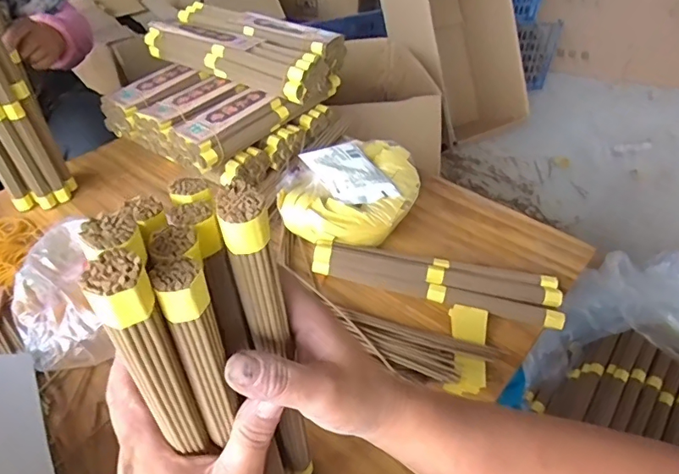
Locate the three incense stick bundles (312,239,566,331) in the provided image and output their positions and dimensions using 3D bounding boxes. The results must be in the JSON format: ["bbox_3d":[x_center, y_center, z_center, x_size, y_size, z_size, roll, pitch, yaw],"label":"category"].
[{"bbox_3d":[0.119,0.053,0.620,0.306,0.035,0.064,9,43,9],"label":"three incense stick bundles"}]

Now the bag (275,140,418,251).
[{"bbox_3d":[0.018,-0.070,0.734,0.186,0.068,0.227,17,45,17],"label":"bag"}]

